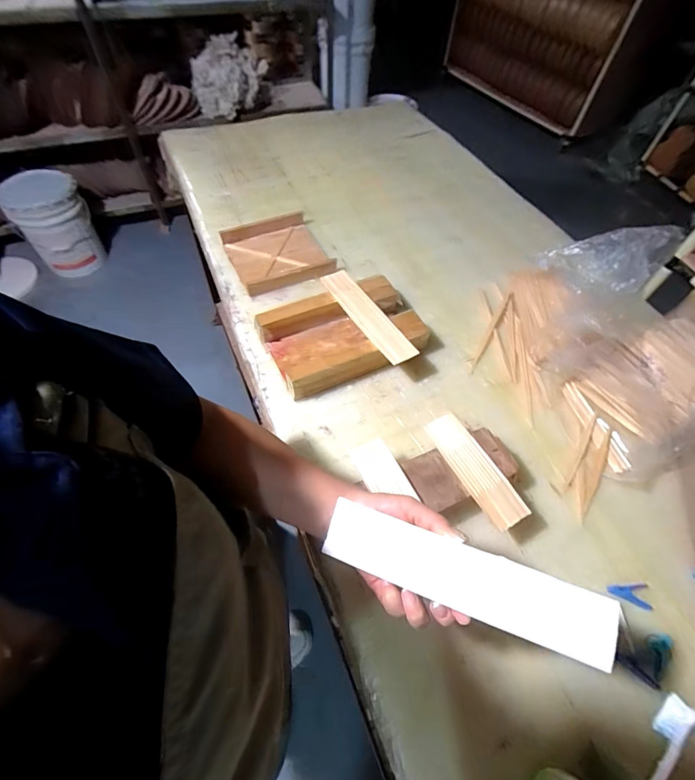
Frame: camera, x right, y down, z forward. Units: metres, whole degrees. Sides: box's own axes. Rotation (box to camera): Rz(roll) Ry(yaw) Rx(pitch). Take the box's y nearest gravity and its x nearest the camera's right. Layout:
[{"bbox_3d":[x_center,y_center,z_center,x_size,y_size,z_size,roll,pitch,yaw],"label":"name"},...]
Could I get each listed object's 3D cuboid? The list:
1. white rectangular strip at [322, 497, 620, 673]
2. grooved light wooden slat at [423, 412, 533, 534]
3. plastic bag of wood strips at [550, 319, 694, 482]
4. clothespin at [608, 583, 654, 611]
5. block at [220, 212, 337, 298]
[{"bbox_3d":[0.097,0.160,0.329,0.238,0.010,0.051,15,75,16],"label":"white rectangular strip"},{"bbox_3d":[0.181,0.111,0.549,0.053,0.007,0.174,-34,62,2],"label":"grooved light wooden slat"},{"bbox_3d":[0.530,0.006,0.652,0.263,0.096,0.221,-14,59,-11],"label":"plastic bag of wood strips"},{"bbox_3d":[0.387,0.282,0.523,0.060,0.007,0.033,0,58,-2],"label":"clothespin"},{"bbox_3d":[-0.157,-0.310,0.868,0.197,0.032,0.225,-22,61,-15],"label":"block"}]

